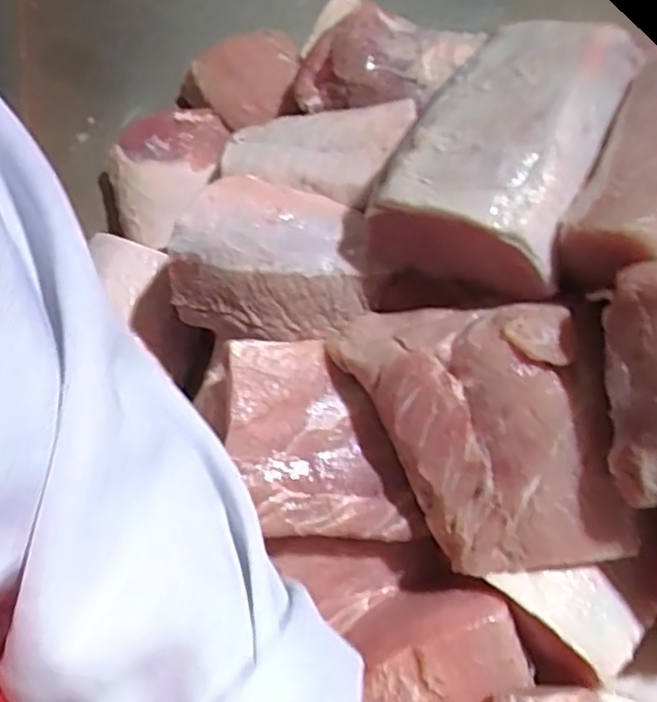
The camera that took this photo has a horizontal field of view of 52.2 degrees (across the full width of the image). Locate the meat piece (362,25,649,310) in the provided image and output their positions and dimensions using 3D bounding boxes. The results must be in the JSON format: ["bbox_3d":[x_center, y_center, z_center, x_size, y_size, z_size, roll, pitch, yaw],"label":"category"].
[{"bbox_3d":[0.110,-0.130,0.435,0.114,0.078,0.215,23,67,7],"label":"meat piece"}]

